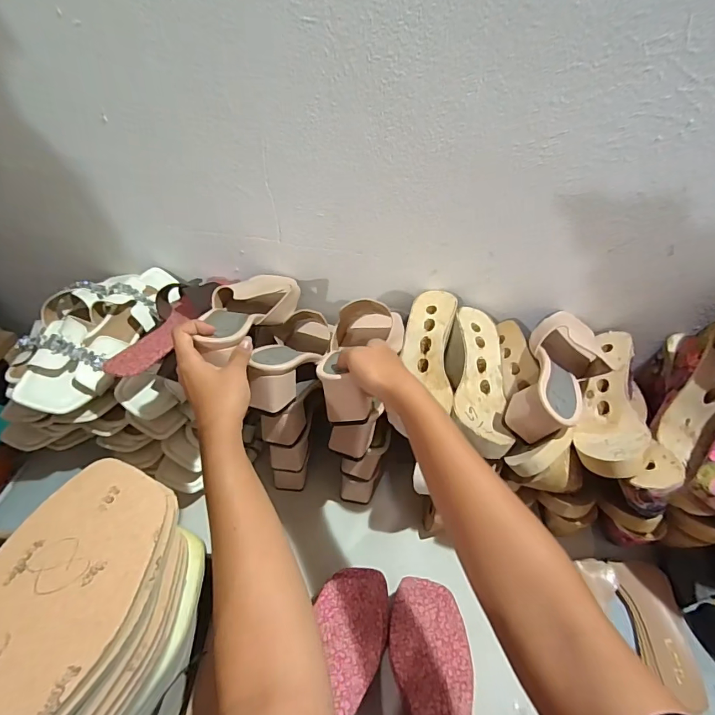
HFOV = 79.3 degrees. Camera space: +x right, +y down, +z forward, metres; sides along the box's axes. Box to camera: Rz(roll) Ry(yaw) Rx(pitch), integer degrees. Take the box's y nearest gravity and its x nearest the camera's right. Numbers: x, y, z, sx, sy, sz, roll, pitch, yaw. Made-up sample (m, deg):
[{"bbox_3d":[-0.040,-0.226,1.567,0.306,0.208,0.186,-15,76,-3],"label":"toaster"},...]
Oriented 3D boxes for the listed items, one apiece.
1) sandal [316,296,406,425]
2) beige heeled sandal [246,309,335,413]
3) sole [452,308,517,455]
[{"bbox_3d":[0.006,-0.019,0.541,0.080,0.089,0.227,9,35,6],"label":"sandal"},{"bbox_3d":[-0.077,-0.016,0.576,0.082,0.085,0.224,4,23,2],"label":"beige heeled sandal"},{"bbox_3d":[0.162,0.029,0.561,0.074,0.043,0.230,8,48,5],"label":"sole"}]

